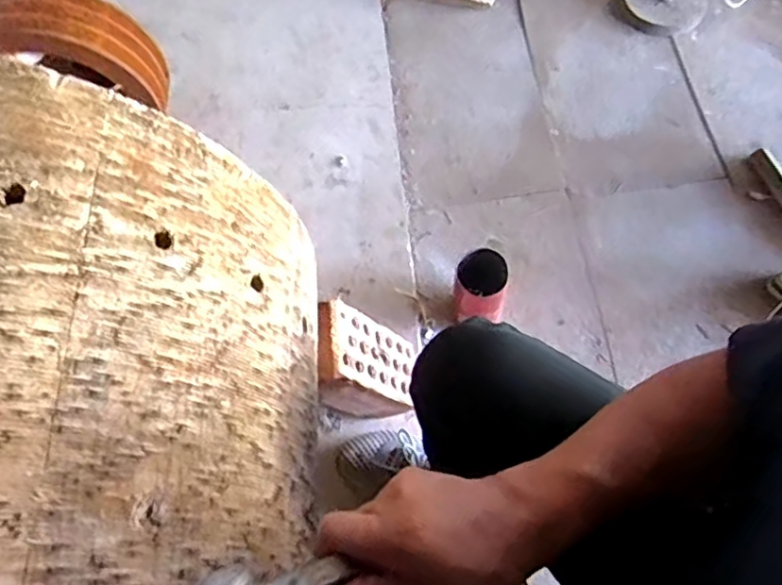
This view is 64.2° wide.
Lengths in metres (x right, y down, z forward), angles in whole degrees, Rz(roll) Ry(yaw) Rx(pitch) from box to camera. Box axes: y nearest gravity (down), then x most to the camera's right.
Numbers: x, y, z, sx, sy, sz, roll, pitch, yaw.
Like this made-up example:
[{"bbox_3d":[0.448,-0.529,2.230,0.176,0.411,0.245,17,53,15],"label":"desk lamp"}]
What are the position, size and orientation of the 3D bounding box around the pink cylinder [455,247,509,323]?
[{"bbox_3d":[0.141,0.000,0.992,0.075,0.134,0.071,6,58,6],"label":"pink cylinder"}]

